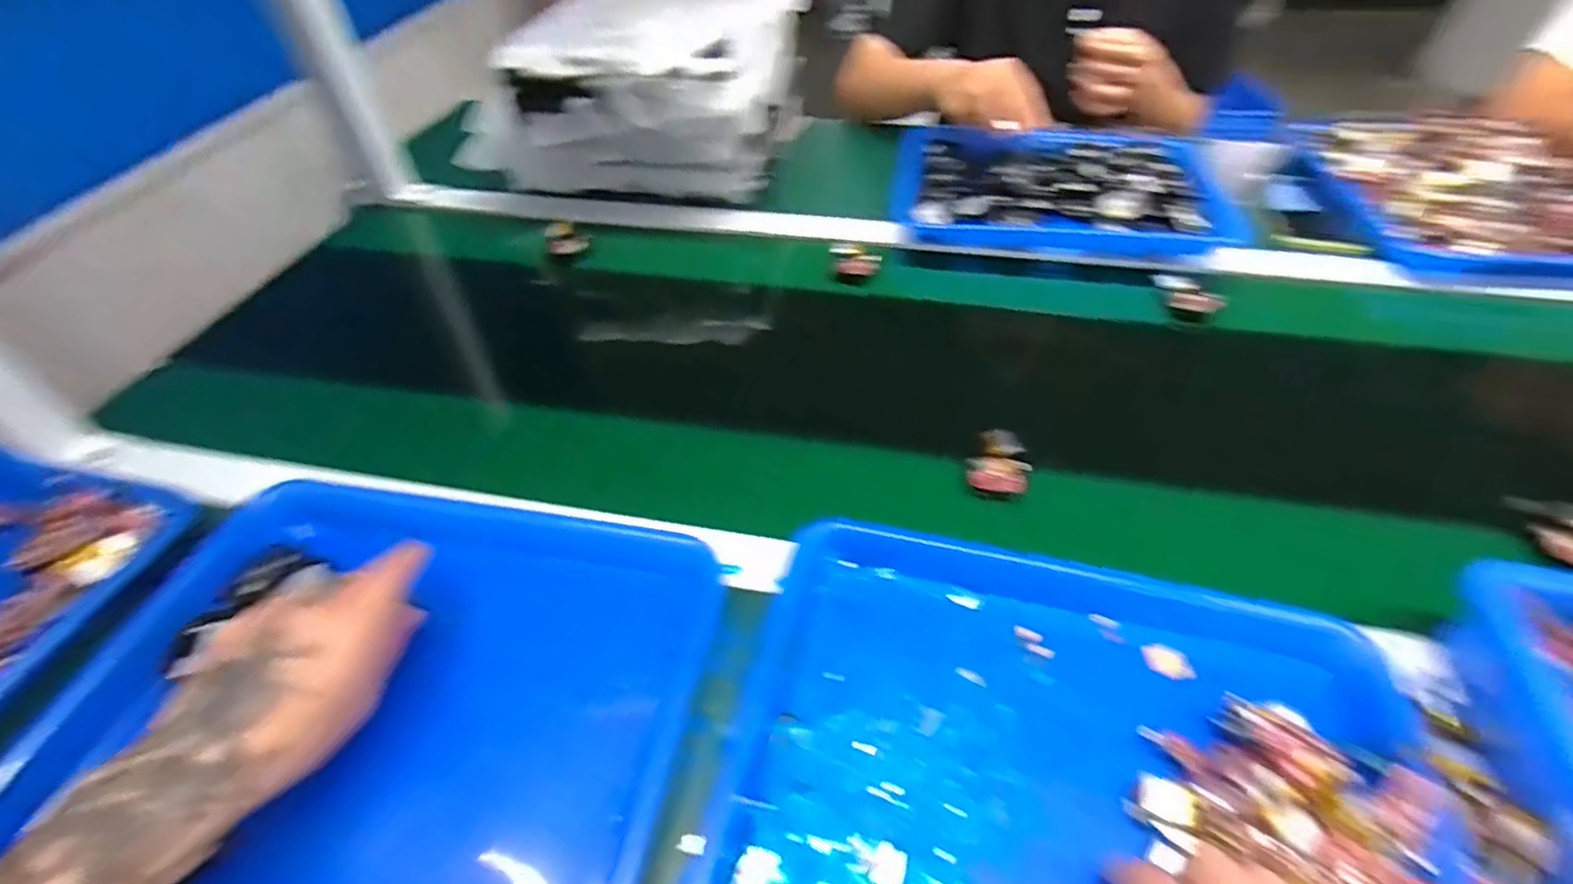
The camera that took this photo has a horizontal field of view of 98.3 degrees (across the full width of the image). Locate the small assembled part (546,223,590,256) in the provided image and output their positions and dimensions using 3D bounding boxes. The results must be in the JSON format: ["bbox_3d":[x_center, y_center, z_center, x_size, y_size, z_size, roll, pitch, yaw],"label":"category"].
[{"bbox_3d":[-0.234,-0.216,0.723,0.045,0.036,0.014,3,48,5],"label":"small assembled part"}]

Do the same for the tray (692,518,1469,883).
[{"bbox_3d":[0.137,0.170,0.338,0.320,0.039,0.250,10,49,11],"label":"tray"}]

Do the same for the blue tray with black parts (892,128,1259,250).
[{"bbox_3d":[0.289,-0.285,0.730,0.331,0.037,0.215,4,48,5],"label":"blue tray with black parts"}]

